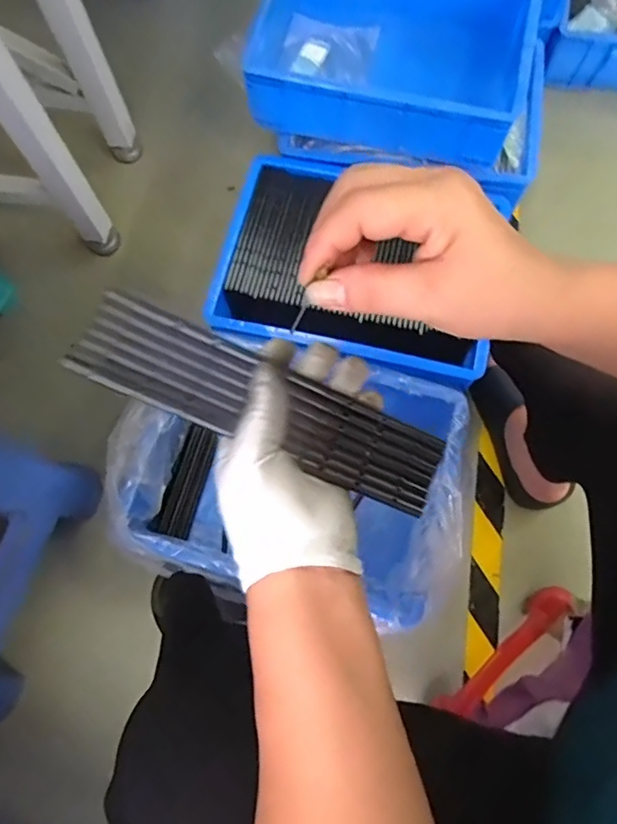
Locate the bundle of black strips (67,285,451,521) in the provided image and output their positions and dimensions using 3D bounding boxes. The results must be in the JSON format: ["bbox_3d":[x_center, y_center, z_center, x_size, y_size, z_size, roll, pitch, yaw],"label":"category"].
[{"bbox_3d":[-0.022,-0.003,0.319,0.220,0.008,0.052,25,74,-12],"label":"bundle of black strips"}]

